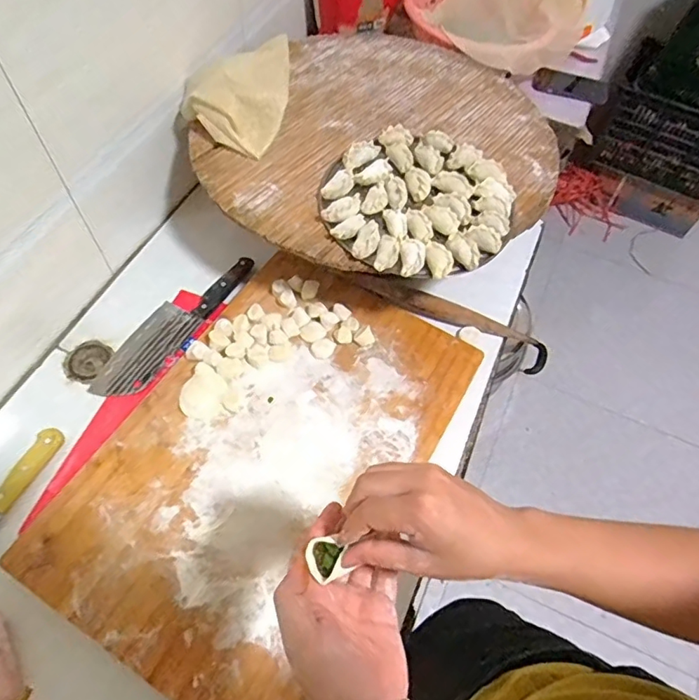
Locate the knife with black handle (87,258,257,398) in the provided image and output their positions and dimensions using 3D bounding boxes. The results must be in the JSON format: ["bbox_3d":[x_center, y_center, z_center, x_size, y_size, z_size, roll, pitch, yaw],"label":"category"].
[{"bbox_3d":[-0.264,-0.046,0.785,0.078,0.023,0.289,28,62,13],"label":"knife with black handle"}]

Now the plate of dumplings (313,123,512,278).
[{"bbox_3d":[0.095,-0.207,0.711,0.259,0.027,0.248,1,59,-2],"label":"plate of dumplings"}]

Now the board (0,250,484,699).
[{"bbox_3d":[-0.098,0.121,0.676,0.355,0.024,0.554,28,62,13],"label":"board"}]

